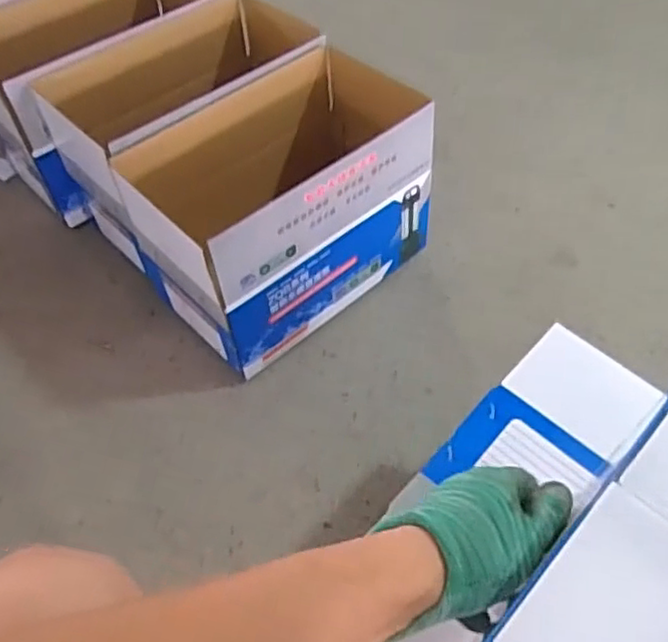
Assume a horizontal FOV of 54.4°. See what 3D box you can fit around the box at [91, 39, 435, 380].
[{"bbox_3d":[-0.078,-0.173,0.982,0.400,0.271,0.273,-35,60,-22],"label":"box"}]

